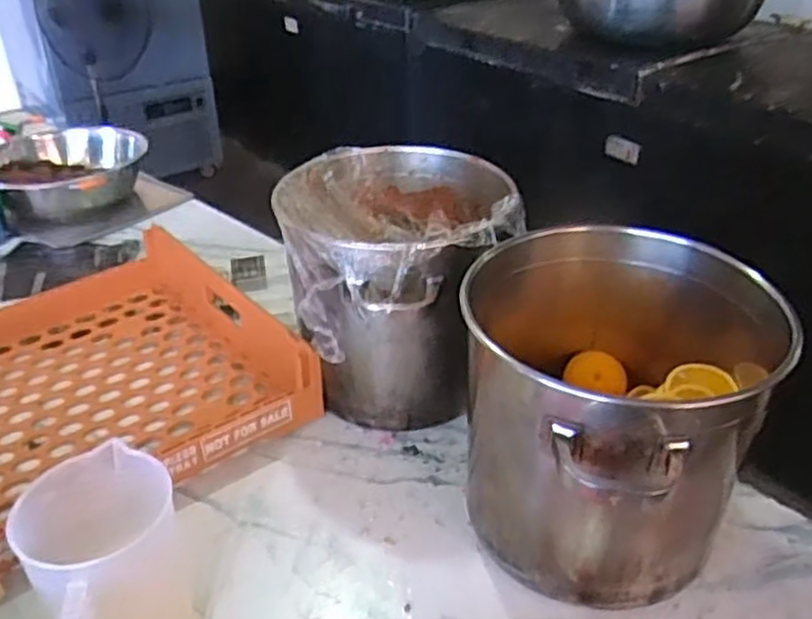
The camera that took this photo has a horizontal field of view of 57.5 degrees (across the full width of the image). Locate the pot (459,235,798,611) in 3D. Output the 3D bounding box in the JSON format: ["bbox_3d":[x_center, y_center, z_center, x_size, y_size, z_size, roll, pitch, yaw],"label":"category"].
[{"bbox_3d":[0.198,0.107,0.775,0.281,0.323,0.292,-1,32,0],"label":"pot"}]

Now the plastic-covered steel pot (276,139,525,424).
[{"bbox_3d":[-0.011,-0.034,0.996,0.277,0.271,0.306,-7,33,-10],"label":"plastic-covered steel pot"}]

